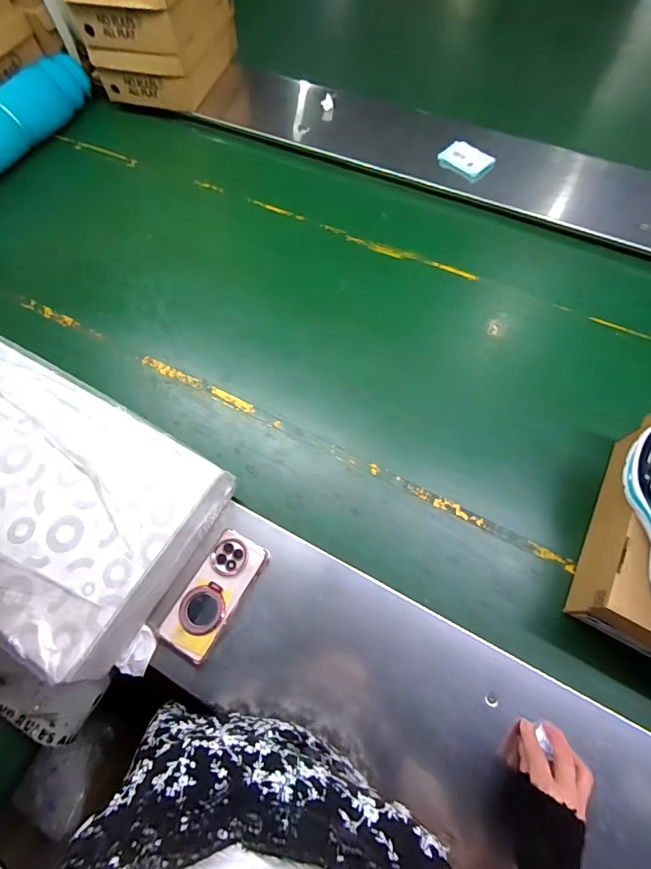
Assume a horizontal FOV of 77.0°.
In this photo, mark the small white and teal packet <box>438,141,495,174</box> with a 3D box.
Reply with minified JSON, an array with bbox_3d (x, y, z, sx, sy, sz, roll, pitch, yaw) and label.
[{"bbox_3d":[0.320,-0.628,0.928,0.067,0.012,0.106,-41,70,-15],"label":"small white and teal packet"}]

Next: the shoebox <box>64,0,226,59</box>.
[{"bbox_3d":[-0.406,-1.028,0.944,0.263,0.123,0.280,14,67,8],"label":"shoebox"}]

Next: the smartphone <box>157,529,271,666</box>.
[{"bbox_3d":[-0.153,0.221,0.570,0.077,0.019,0.166,29,69,14],"label":"smartphone"}]

